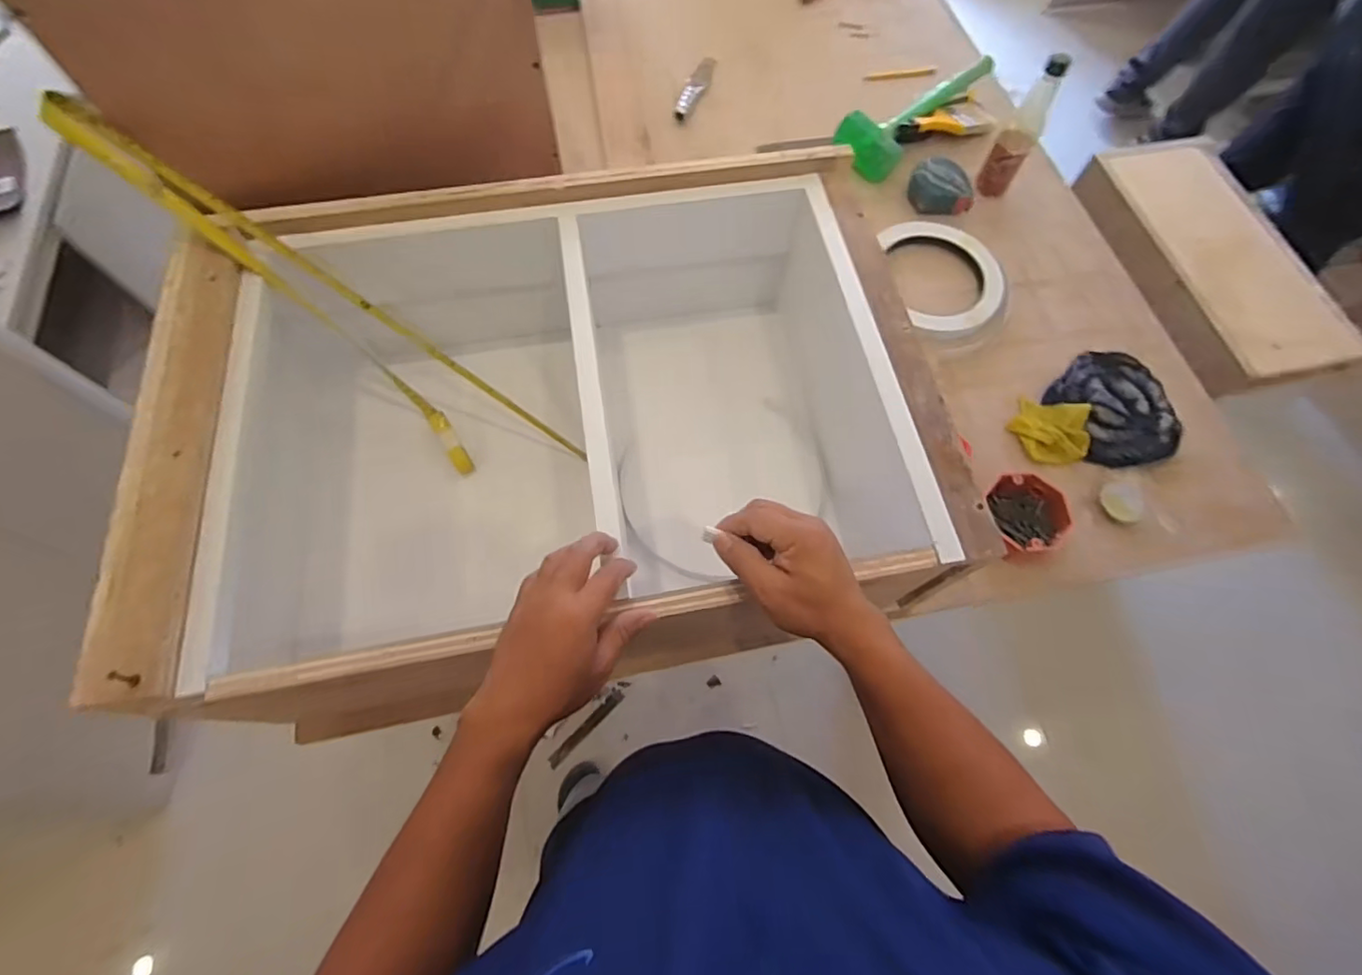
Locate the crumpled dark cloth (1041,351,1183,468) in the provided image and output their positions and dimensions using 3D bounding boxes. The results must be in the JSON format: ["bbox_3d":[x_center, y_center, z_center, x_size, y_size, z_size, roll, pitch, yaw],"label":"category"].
[{"bbox_3d":[0.582,-0.108,0.785,0.149,0.026,0.162,-22,68,-10],"label":"crumpled dark cloth"}]

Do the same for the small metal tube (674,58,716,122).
[{"bbox_3d":[0.024,-0.722,1.054,0.037,0.020,0.186,20,67,8],"label":"small metal tube"}]

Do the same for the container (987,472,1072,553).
[{"bbox_3d":[0.414,0.036,0.708,0.084,0.037,0.102,5,66,1],"label":"container"}]

